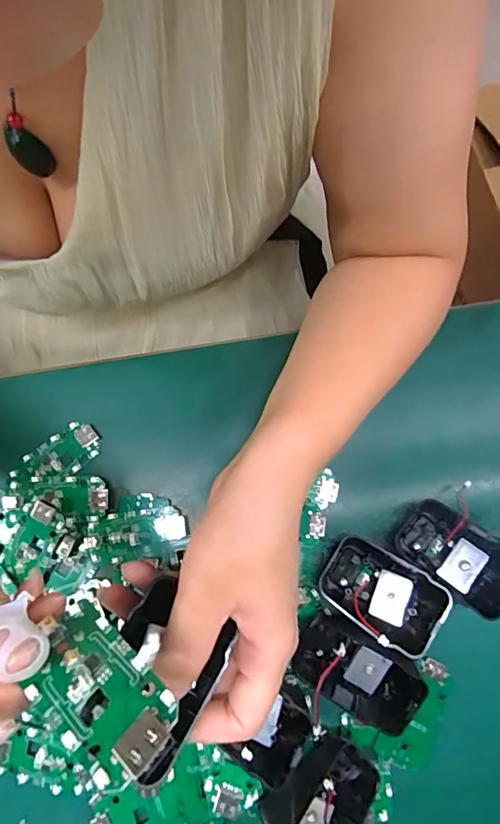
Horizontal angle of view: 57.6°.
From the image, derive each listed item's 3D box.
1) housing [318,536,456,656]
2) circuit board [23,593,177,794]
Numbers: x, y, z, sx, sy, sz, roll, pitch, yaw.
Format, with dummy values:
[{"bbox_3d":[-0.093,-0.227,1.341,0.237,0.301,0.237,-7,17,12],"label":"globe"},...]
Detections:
[{"bbox_3d":[0.081,0.109,0.275,0.068,0.022,0.046,33,82,34],"label":"housing"},{"bbox_3d":[-0.051,0.087,0.145,0.030,0.004,0.064,-36,45,-29],"label":"circuit board"}]

